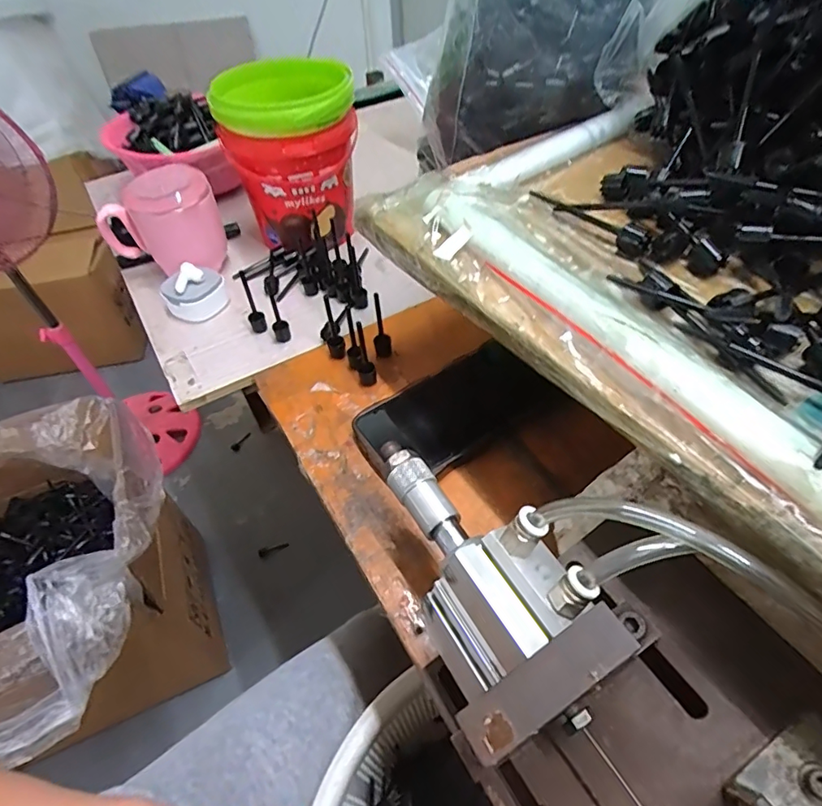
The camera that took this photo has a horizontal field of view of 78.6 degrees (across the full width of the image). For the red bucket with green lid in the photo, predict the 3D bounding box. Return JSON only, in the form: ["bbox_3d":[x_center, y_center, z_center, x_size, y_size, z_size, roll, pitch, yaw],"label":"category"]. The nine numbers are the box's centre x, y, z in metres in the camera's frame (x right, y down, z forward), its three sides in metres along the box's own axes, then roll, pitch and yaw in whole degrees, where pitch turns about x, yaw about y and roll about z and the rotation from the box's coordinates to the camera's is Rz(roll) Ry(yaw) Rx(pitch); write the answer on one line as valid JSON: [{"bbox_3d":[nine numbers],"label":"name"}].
[{"bbox_3d":[-0.120,-0.250,0.525,0.126,0.153,0.122,-1,49,2],"label":"red bucket with green lid"}]

